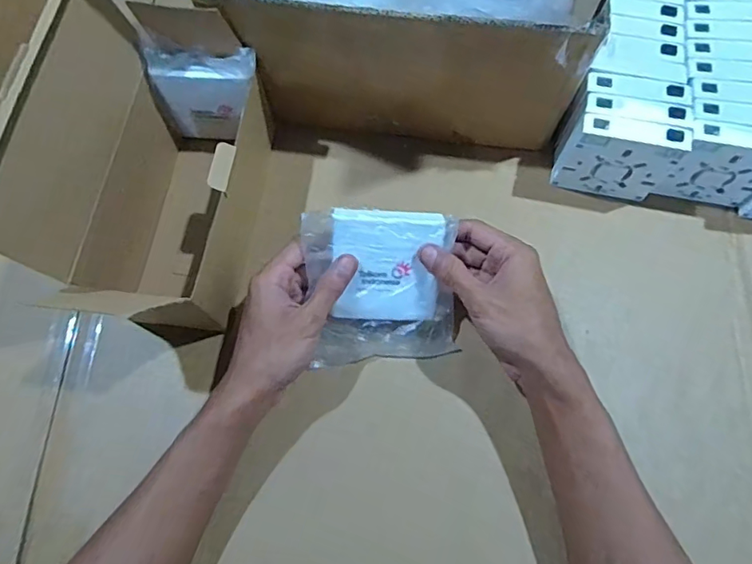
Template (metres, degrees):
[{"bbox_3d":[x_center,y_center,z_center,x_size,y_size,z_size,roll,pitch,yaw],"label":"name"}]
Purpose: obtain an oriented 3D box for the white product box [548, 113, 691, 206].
[{"bbox_3d":[0.210,-0.107,0.456,0.090,0.086,0.025,13,73,5],"label":"white product box"}]

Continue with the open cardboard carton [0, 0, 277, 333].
[{"bbox_3d":[-0.170,-0.086,0.408,0.123,0.199,0.205,9,72,4],"label":"open cardboard carton"}]

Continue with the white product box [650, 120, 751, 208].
[{"bbox_3d":[0.298,-0.101,0.452,0.083,0.083,0.026,11,73,4],"label":"white product box"}]

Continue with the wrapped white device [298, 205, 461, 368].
[{"bbox_3d":[0.005,0.005,0.418,0.115,0.017,0.131,-4,115,2],"label":"wrapped white device"}]

